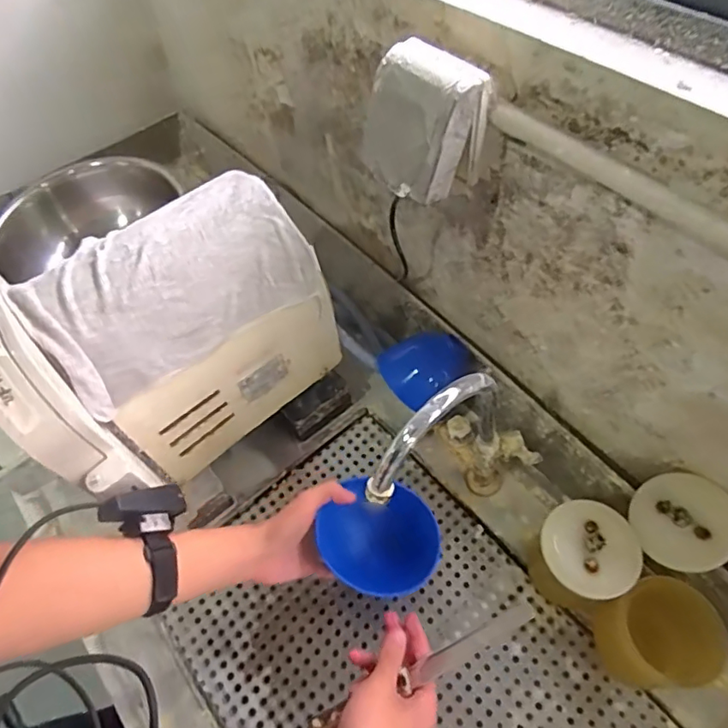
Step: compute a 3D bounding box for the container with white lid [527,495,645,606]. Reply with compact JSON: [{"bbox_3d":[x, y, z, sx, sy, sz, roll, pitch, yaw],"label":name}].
[{"bbox_3d":[0.248,0.225,0.612,0.095,0.130,0.092,-1,58,2],"label":"container with white lid"}]

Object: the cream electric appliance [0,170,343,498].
[{"bbox_3d":[-0.210,-0.034,0.595,0.322,0.257,0.193,-40,62,-21],"label":"cream electric appliance"}]

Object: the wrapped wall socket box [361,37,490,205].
[{"bbox_3d":[0.053,-0.222,0.484,0.078,0.093,0.095,-35,61,-18],"label":"wrapped wall socket box"}]

